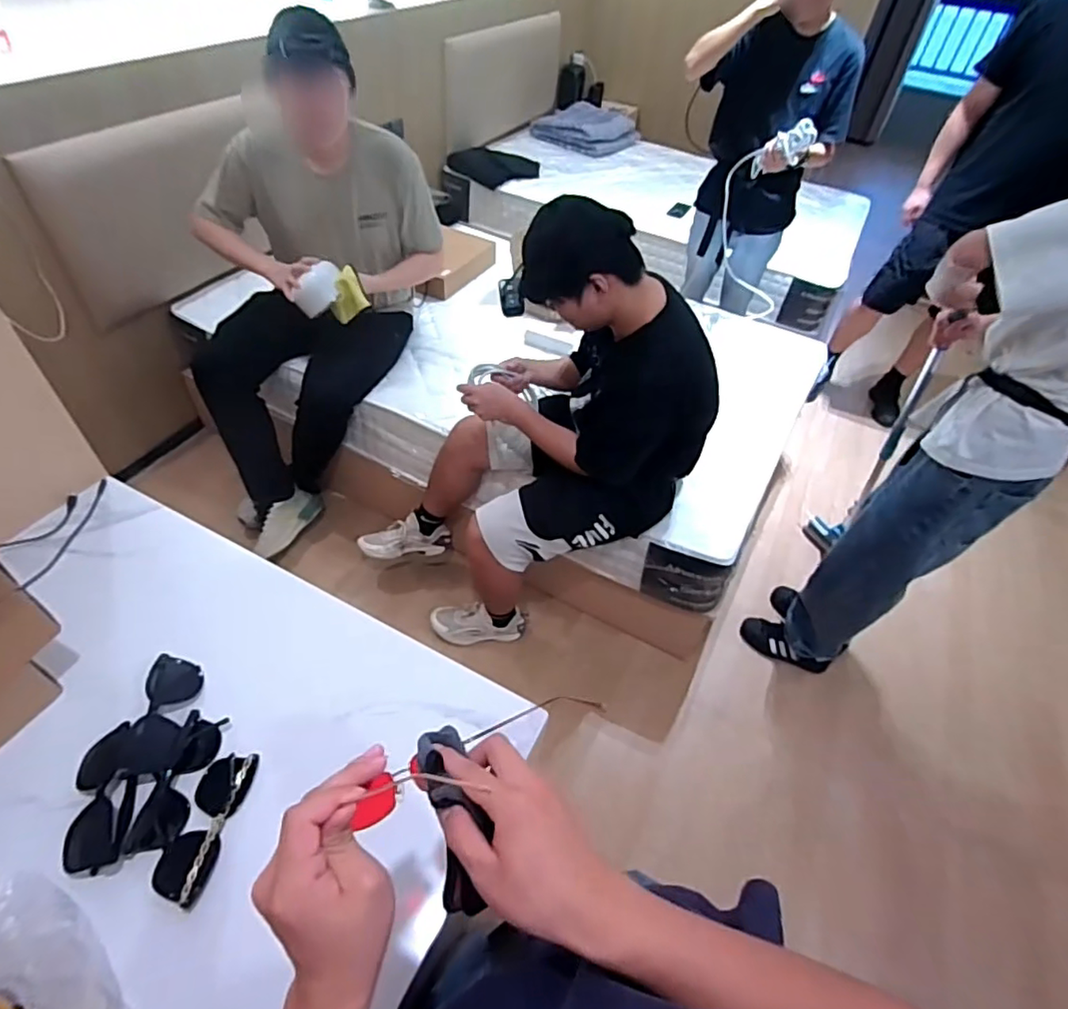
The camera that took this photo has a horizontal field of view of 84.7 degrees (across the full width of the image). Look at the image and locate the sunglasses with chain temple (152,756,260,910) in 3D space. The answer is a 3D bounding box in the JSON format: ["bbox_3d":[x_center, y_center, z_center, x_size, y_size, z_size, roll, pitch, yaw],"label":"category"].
[{"bbox_3d":[-0.346,0.334,0.614,0.054,0.029,0.139,10,48,3],"label":"sunglasses with chain temple"}]

